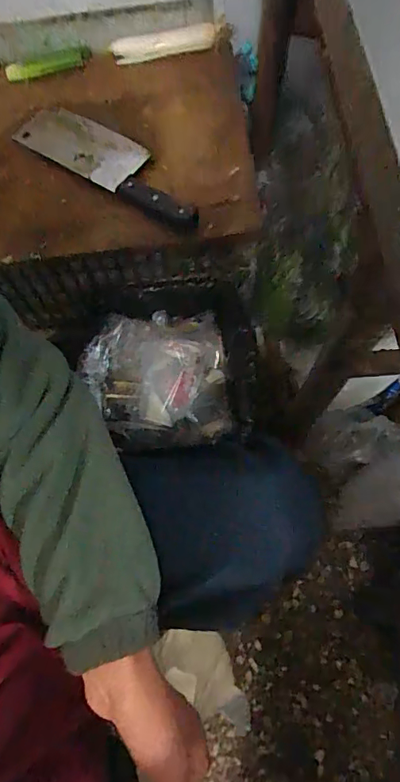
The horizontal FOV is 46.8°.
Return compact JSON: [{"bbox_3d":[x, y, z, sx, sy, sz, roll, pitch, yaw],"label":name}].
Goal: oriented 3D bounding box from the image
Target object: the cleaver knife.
[{"bbox_3d":[-0.113,-0.295,0.604,0.294,0.030,0.095,30,74,13],"label":"cleaver knife"}]

